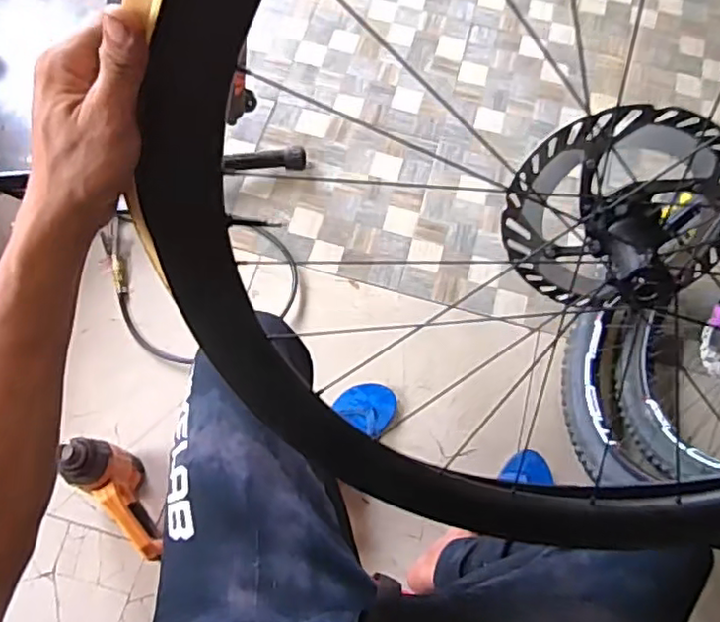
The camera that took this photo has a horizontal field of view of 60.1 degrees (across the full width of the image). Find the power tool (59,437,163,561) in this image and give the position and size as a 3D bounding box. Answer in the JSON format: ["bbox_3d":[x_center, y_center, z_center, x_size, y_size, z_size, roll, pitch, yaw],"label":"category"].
[{"bbox_3d":[-0.383,0.296,1.012,0.079,0.242,0.166,-39,74,-17],"label":"power tool"}]

